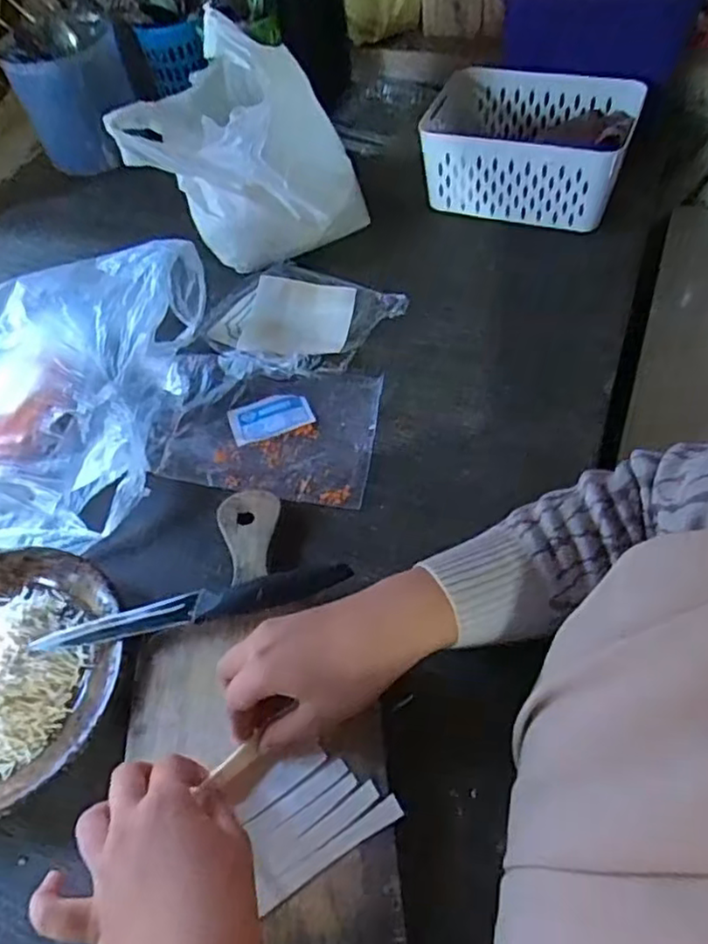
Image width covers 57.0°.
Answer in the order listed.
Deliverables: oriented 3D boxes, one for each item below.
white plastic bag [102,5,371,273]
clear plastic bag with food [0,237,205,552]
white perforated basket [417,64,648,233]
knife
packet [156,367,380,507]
[{"bbox_3d":[-0.116,-0.325,0.647,0.220,0.193,0.098,3,55,9],"label":"white plastic bag"},{"bbox_3d":[-0.286,-0.081,0.560,0.248,0.089,0.269,3,54,8],"label":"clear plastic bag with food"},{"bbox_3d":[0.186,-0.367,0.724,0.218,0.086,0.173,16,58,18],"label":"white perforated basket"},{"bbox_3d":[-0.108,0.093,0.449,0.212,0.014,0.021,-13,53,-4],"label":"knife"},{"bbox_3d":[-0.073,-0.040,0.557,0.179,0.017,0.133,5,54,9],"label":"packet"}]

